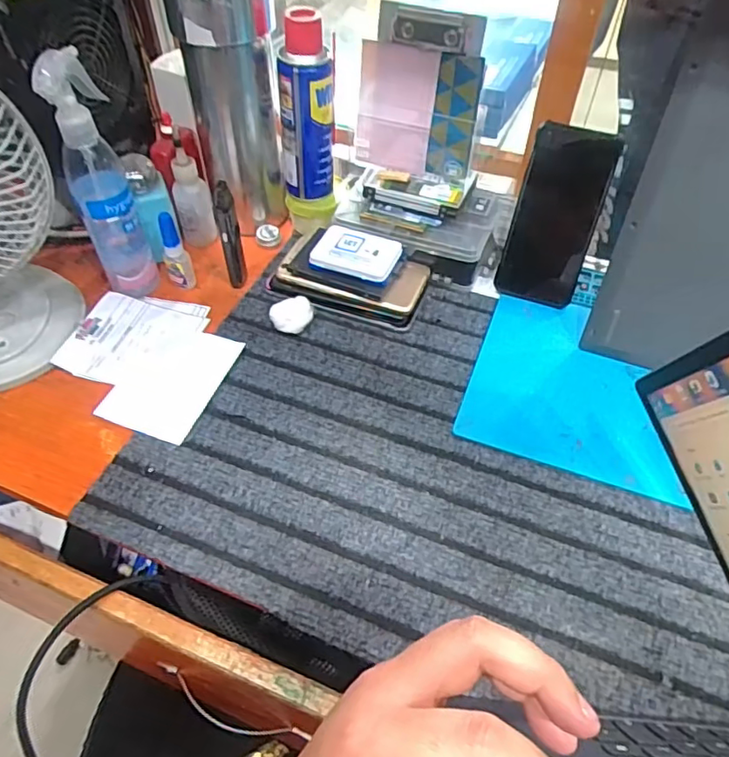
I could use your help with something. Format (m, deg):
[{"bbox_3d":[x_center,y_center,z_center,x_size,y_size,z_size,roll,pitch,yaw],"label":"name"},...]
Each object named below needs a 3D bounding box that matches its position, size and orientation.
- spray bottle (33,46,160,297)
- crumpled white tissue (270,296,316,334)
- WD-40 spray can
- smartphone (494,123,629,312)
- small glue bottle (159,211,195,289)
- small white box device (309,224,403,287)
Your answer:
[{"bbox_3d":[-0.238,-0.172,0.525,0.052,0.219,0.048,-22,54,-18],"label":"spray bottle"},{"bbox_3d":[-0.070,-0.059,0.553,0.040,0.025,0.028,3,50,1],"label":"crumpled white tissue"},{"bbox_3d":[-0.055,-0.244,0.577,0.057,0.191,0.048,-6,51,-6],"label":"WD-40 spray can"},{"bbox_3d":[0.182,-0.153,0.554,0.075,0.160,0.010,17,22,13],"label":"smartphone"},{"bbox_3d":[-0.187,-0.123,0.574,0.023,0.082,0.026,-18,53,-15],"label":"small glue bottle"},{"bbox_3d":[-0.008,-0.120,0.565,0.080,0.015,0.058,18,52,13],"label":"small white box device"}]

